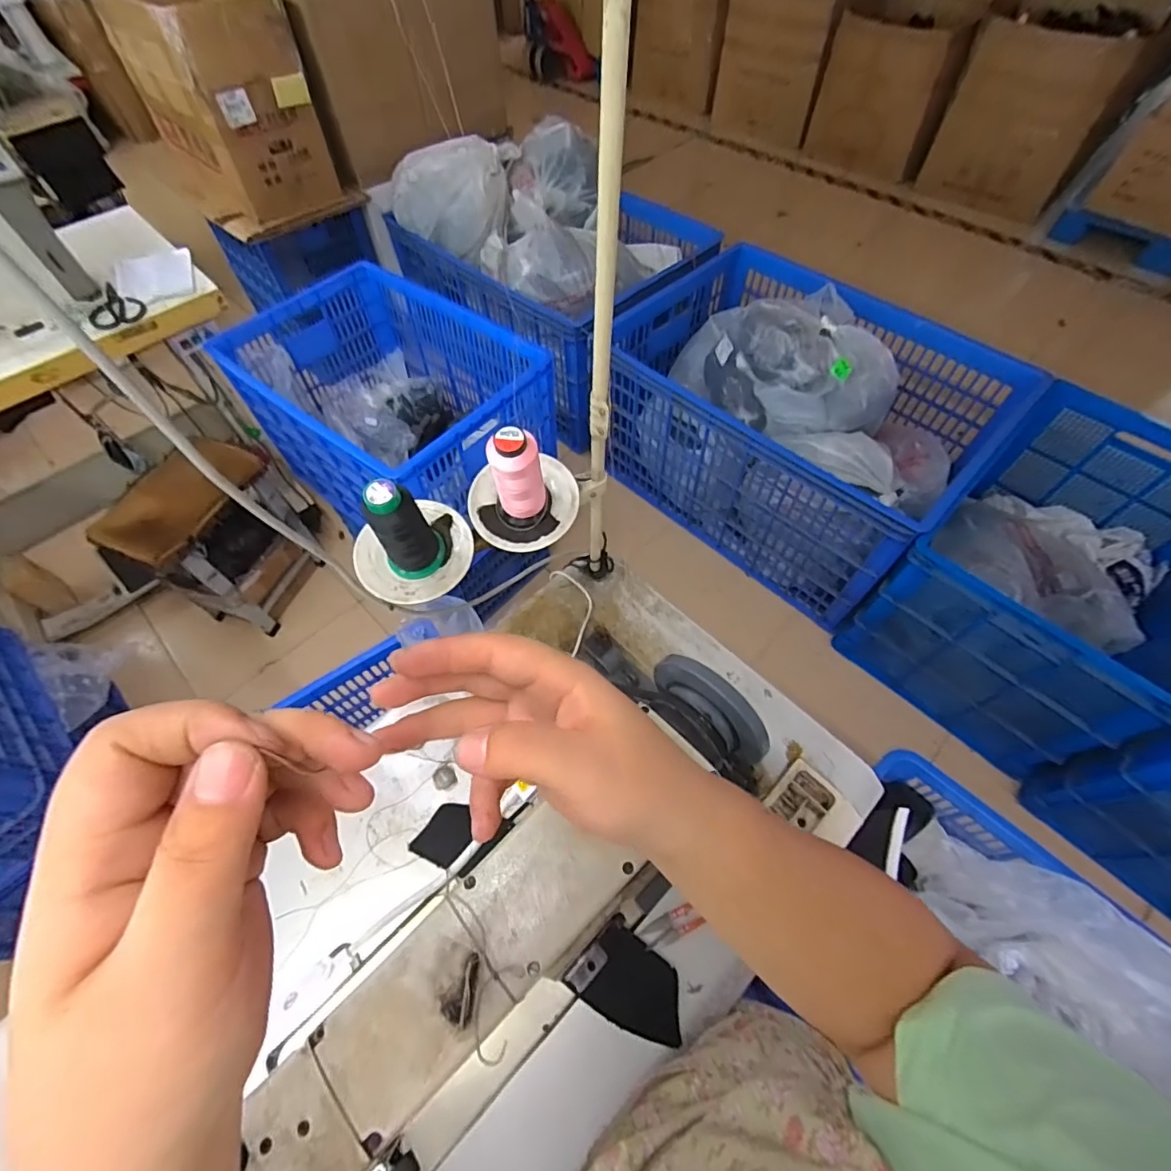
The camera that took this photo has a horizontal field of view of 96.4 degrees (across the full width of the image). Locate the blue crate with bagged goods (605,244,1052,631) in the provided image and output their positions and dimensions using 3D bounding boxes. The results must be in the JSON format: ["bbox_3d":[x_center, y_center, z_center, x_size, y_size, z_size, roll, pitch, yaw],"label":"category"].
[{"bbox_3d":[0.624,-0.522,1.614,1.003,0.539,0.715,40,67,22],"label":"blue crate with bagged goods"}]

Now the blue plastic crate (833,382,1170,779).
[{"bbox_3d":[1.243,-0.013,1.384,0.807,0.492,0.628,-40,66,-20],"label":"blue plastic crate"}]

